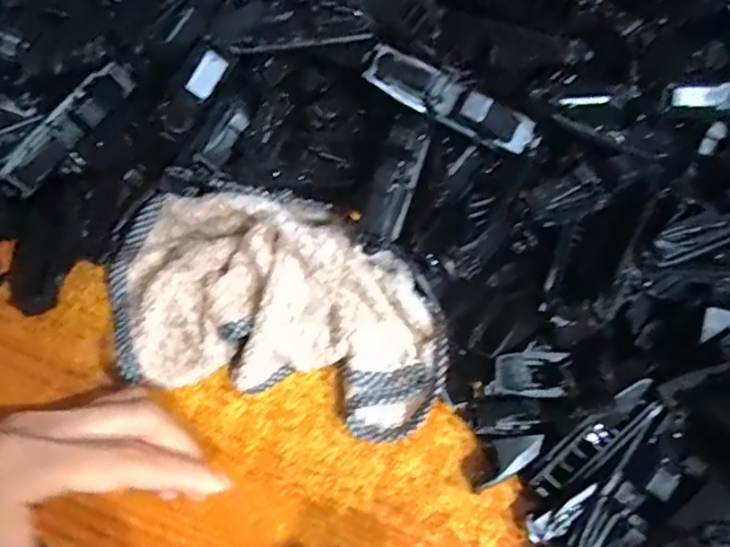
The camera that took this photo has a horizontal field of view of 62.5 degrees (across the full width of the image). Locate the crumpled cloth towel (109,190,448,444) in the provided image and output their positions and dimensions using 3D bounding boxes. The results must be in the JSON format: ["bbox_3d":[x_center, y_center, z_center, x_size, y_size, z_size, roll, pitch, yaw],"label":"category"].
[{"bbox_3d":[-0.042,0.009,0.282,0.166,0.037,0.103,13,63,3],"label":"crumpled cloth towel"}]

